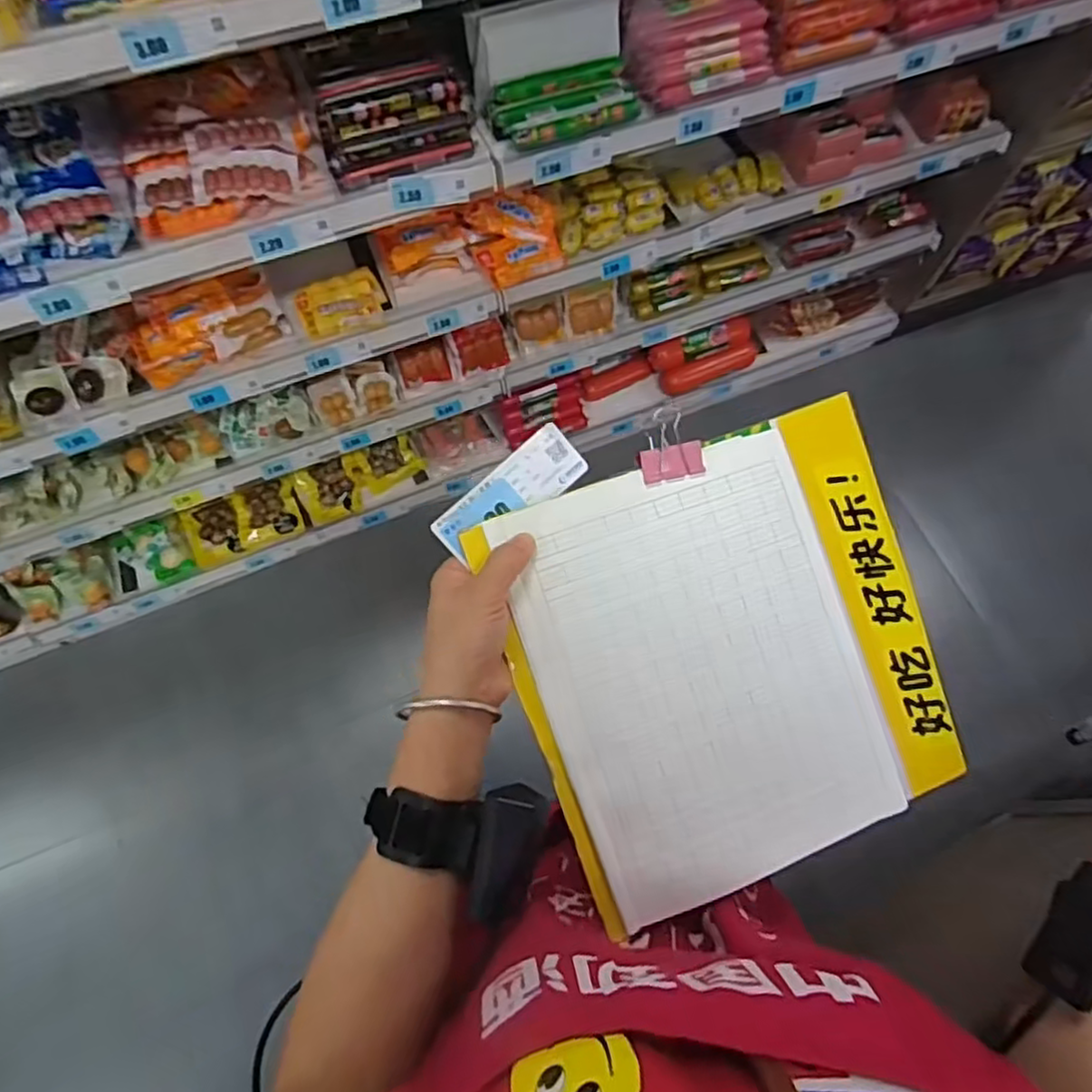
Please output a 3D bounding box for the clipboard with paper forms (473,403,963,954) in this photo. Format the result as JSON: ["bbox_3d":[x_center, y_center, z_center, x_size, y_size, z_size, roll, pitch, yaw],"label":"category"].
[{"bbox_3d":[0.118,0.067,0.430,0.263,0.015,0.267,-21,89,-11],"label":"clipboard with paper forms"}]

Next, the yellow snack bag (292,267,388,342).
[{"bbox_3d":[-0.313,-0.372,1.044,0.130,0.025,0.100,-25,72,-12],"label":"yellow snack bag"}]

